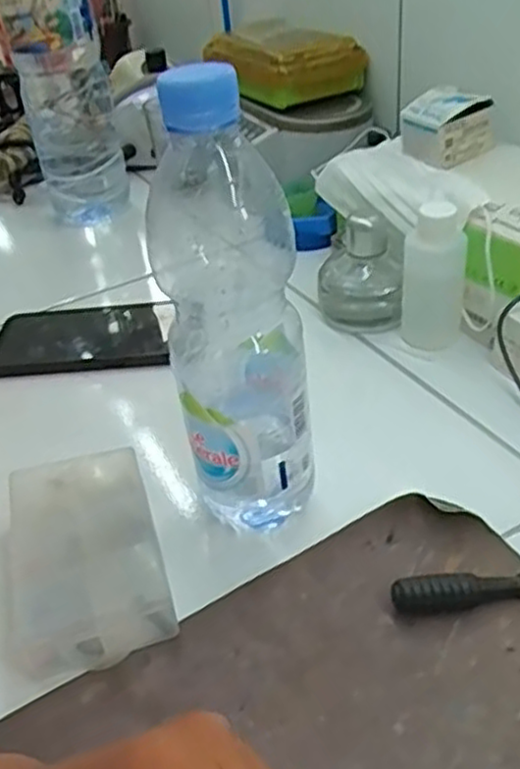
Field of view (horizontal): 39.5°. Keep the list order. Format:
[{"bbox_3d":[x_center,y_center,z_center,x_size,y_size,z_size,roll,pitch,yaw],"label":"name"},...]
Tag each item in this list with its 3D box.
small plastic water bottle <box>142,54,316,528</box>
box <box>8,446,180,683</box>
[{"bbox_3d":[-0.012,-0.029,0.358,0.061,0.241,0.068,-8,36,-2],"label":"small plastic water bottle"},{"bbox_3d":[-0.095,0.094,0.394,0.081,0.035,0.129,-13,37,-10],"label":"box"}]

